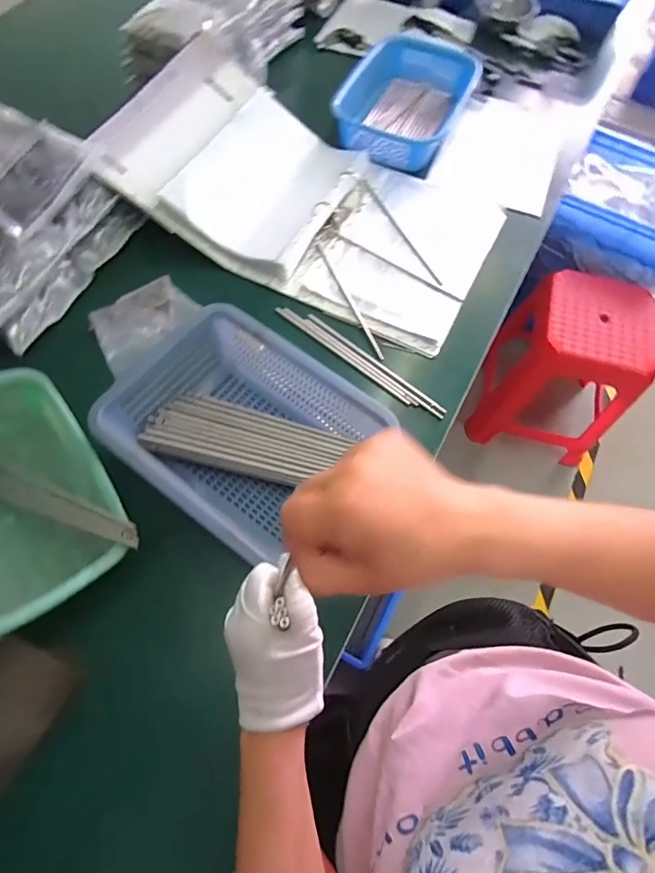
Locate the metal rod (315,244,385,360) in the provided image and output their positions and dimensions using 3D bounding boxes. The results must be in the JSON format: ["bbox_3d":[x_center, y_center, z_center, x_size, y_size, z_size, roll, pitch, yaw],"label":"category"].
[{"bbox_3d":[0.032,-0.212,0.713,0.011,0.007,0.232,-22,69,-12],"label":"metal rod"}]

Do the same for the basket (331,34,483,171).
[{"bbox_3d":[0.143,-0.614,0.849,0.196,0.068,0.271,25,67,8],"label":"basket"}]

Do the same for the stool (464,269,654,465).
[{"bbox_3d":[0.629,-0.189,1.260,0.317,0.407,0.334,14,66,3],"label":"stool"}]

